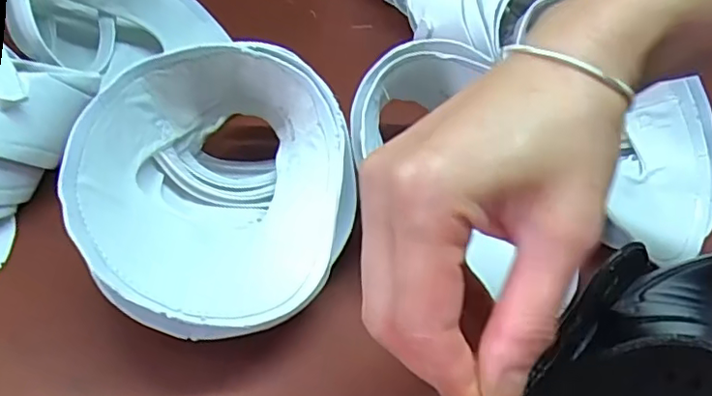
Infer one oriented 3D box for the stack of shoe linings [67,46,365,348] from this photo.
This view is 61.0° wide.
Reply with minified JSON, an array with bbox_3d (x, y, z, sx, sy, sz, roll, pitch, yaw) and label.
[{"bbox_3d":[-0.067,-0.002,0.310,0.129,0.086,0.176,7,37,0],"label":"stack of shoe linings"}]

